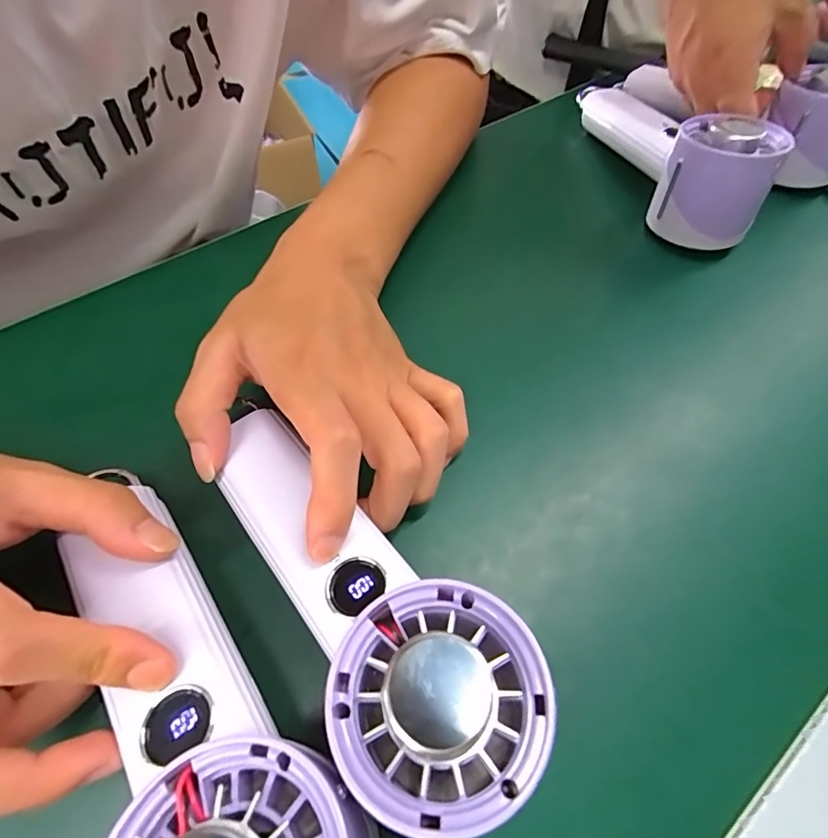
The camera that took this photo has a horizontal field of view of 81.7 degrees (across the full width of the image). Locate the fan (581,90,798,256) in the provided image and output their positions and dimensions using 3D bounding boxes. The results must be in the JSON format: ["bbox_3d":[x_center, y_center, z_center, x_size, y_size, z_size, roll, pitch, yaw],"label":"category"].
[{"bbox_3d":[0.181,-0.202,0.340,0.057,0.060,0.187,-9,59,-8],"label":"fan"}]

